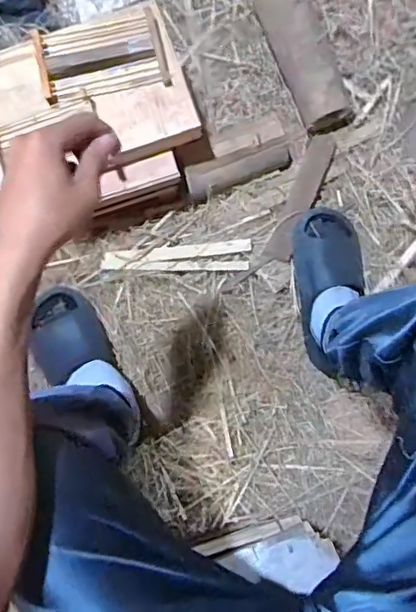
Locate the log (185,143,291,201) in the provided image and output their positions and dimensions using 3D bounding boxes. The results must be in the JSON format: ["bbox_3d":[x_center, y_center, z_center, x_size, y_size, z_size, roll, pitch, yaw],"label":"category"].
[{"bbox_3d":[0.052,-0.226,0.915,0.180,0.052,0.044,-22,79,-6],"label":"log"}]

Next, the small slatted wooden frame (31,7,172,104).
[{"bbox_3d":[-0.147,-0.344,0.767,0.170,0.031,0.100,-10,79,-3],"label":"small slatted wooden frame"}]

